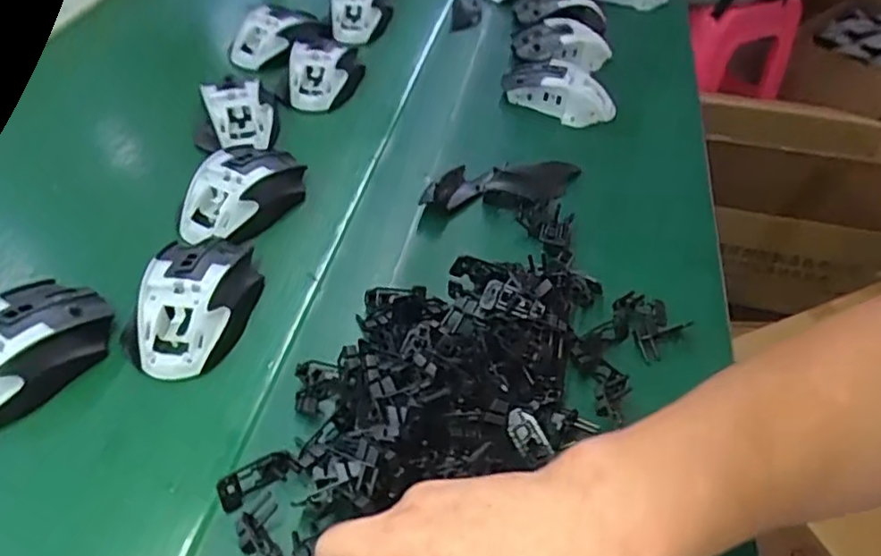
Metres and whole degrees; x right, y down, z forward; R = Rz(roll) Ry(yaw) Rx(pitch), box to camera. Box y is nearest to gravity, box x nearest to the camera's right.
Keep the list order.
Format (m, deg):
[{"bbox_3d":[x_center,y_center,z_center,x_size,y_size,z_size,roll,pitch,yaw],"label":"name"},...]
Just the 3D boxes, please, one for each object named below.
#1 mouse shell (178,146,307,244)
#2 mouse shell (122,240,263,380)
[{"bbox_3d":[-0.158,-0.071,0.518,0.069,0.034,0.107,22,48,16],"label":"mouse shell"},{"bbox_3d":[-0.166,0.010,0.441,0.070,0.032,0.113,10,47,2],"label":"mouse shell"}]

